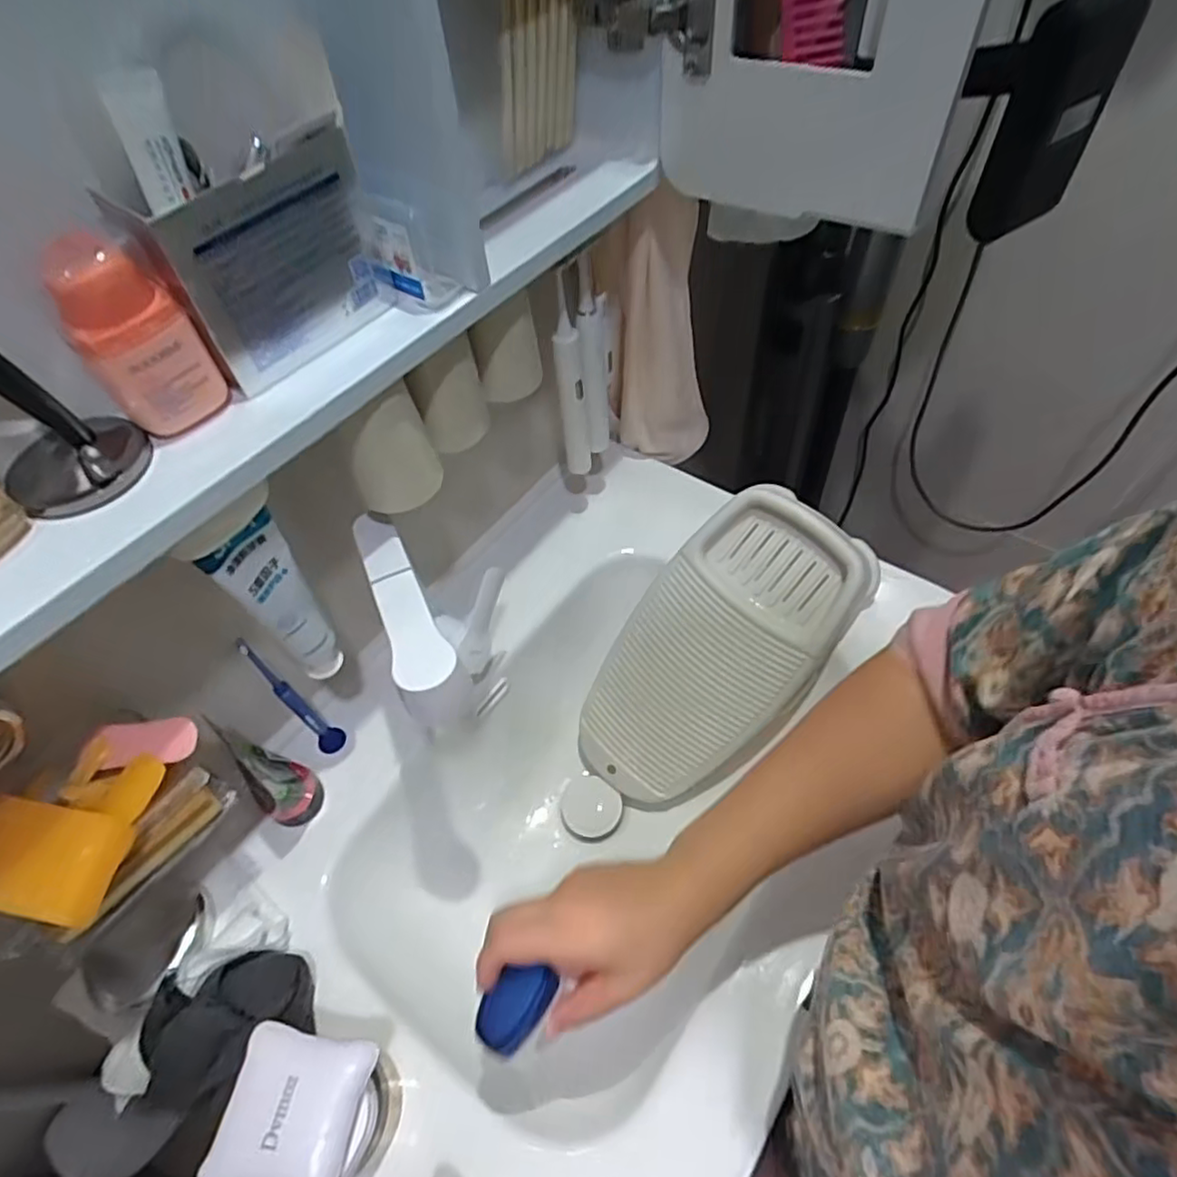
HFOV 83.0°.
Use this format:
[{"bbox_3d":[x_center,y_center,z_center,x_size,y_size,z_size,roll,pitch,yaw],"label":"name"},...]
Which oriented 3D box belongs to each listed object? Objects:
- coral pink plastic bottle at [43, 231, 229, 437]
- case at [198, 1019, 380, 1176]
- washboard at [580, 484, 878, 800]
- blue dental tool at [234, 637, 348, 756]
[{"bbox_3d":[-0.231,-0.130,0.341,0.055,0.088,0.047,-34,58,-19],"label":"coral pink plastic bottle"},{"bbox_3d":[-0.170,0.308,0.390,0.081,0.030,0.075,16,43,-2],"label":"case"},{"bbox_3d":[0.129,0.069,0.676,0.181,0.033,0.354,37,100,17],"label":"washboard"},{"bbox_3d":[-0.247,0.095,0.563,0.018,0.177,0.021,35,63,26],"label":"blue dental tool"}]

